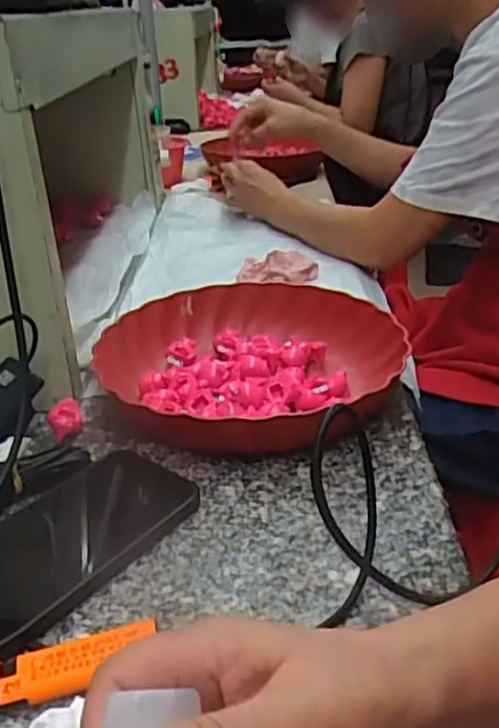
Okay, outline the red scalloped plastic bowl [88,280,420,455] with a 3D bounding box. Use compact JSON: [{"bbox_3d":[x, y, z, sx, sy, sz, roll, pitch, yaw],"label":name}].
[{"bbox_3d":[-0.005,-0.001,0.590,0.232,0.055,0.234,19,33,37],"label":"red scalloped plastic bowl"}]

